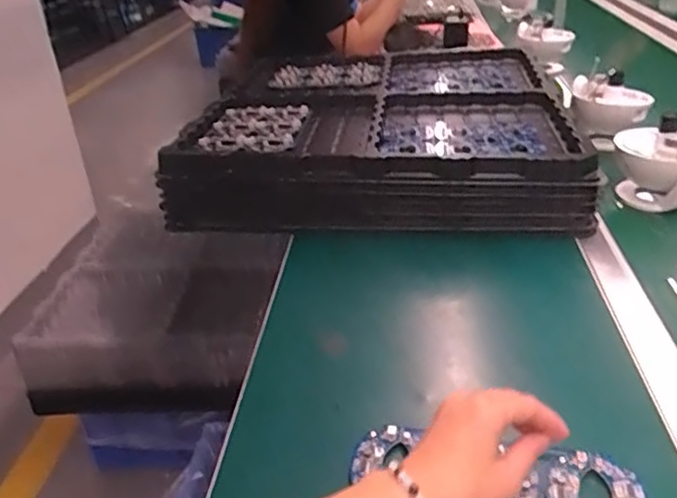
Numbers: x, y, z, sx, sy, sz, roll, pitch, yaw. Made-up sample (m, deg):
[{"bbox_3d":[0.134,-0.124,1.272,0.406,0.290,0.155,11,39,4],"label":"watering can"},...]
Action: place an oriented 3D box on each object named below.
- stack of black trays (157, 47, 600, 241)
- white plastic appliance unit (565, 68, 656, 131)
[{"bbox_3d":[0.065,-0.195,0.983,0.518,0.101,0.578,0,30,6],"label":"stack of black trays"},{"bbox_3d":[0.433,-0.238,0.981,0.120,0.080,0.060,7,31,18],"label":"white plastic appliance unit"}]

